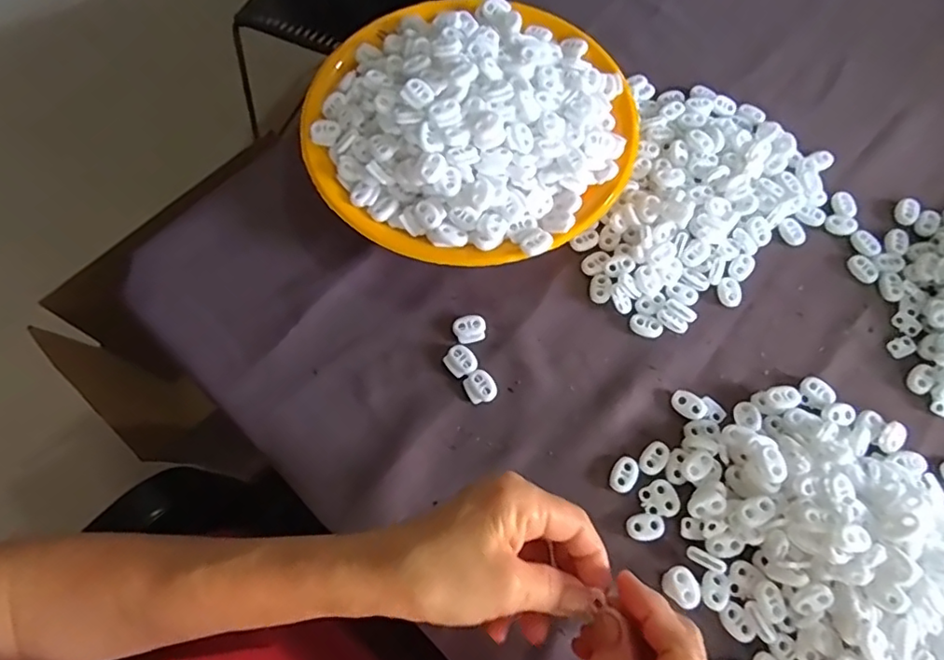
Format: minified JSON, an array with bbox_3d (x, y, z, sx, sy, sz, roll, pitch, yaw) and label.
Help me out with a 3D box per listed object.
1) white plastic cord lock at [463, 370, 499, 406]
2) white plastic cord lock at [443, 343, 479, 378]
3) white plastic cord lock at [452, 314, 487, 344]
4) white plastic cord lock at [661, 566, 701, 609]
[{"bbox_3d":[0.006,0.038,0.385,0.021,0.004,0.022,-37,72,-15],"label":"white plastic cord lock"},{"bbox_3d":[-0.008,0.021,0.391,0.020,0.004,0.022,-42,73,-17],"label":"white plastic cord lock"},{"bbox_3d":[-0.001,-0.001,0.397,0.022,0.005,0.018,-6,67,-3],"label":"white plastic cord lock"},{"bbox_3d":[0.122,0.149,0.334,0.017,0.011,0.021,-27,70,-11],"label":"white plastic cord lock"}]

